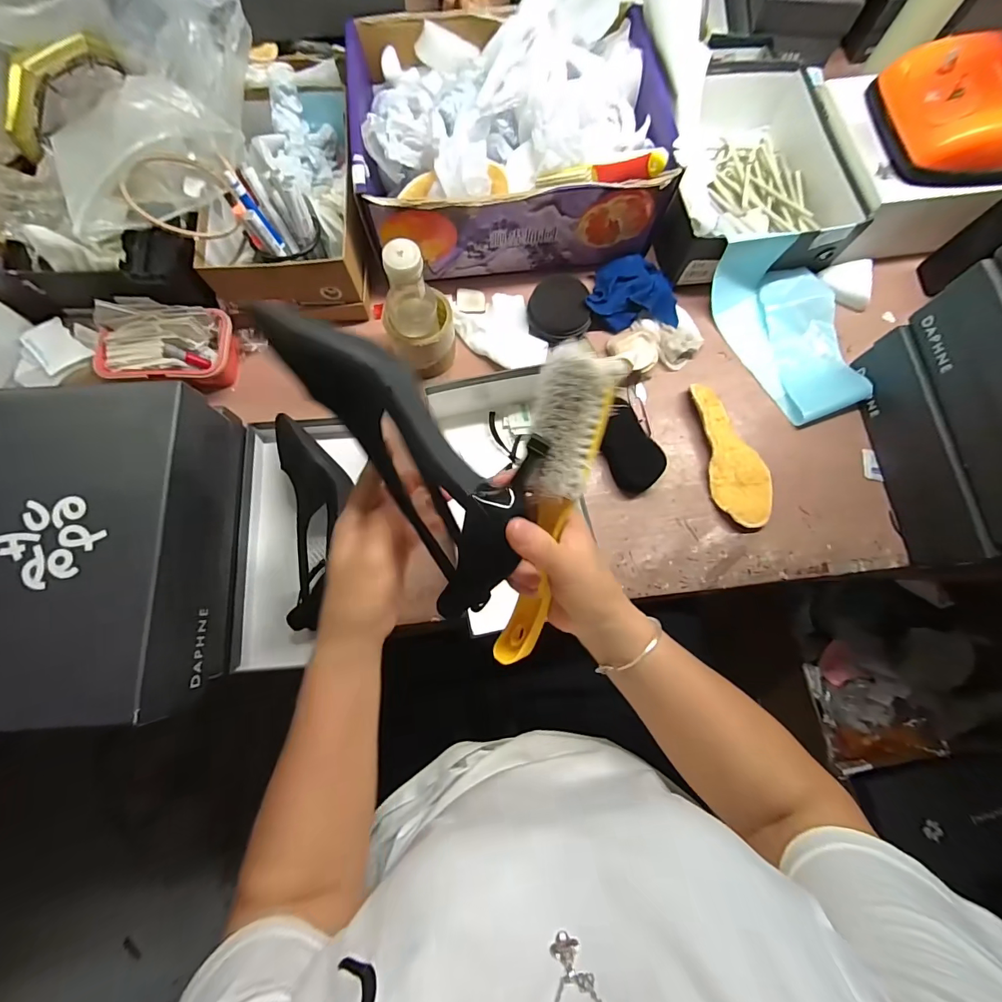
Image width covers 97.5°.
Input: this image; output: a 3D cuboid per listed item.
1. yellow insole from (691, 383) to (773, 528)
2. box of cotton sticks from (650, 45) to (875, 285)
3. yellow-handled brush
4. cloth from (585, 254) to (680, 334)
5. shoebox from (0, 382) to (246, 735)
[{"bbox_3d":[0.314,-0.066,0.595,0.071,0.015,0.202,-6,77,-3],"label":"yellow insole"},{"bbox_3d":[0.354,-0.505,0.655,0.266,0.098,0.345,-7,77,-3],"label":"box of cotton sticks"},{"bbox_3d":[0.036,0.012,0.313,0.046,0.032,0.228,10,109,1],"label":"yellow-handled brush"},{"bbox_3d":[0.192,-0.311,0.641,0.132,0.045,0.105,-1,77,-2],"label":"cloth"},{"bbox_3d":[-0.389,0.044,0.442,0.188,0.139,0.307,-2,77,-2],"label":"shoebox"}]

